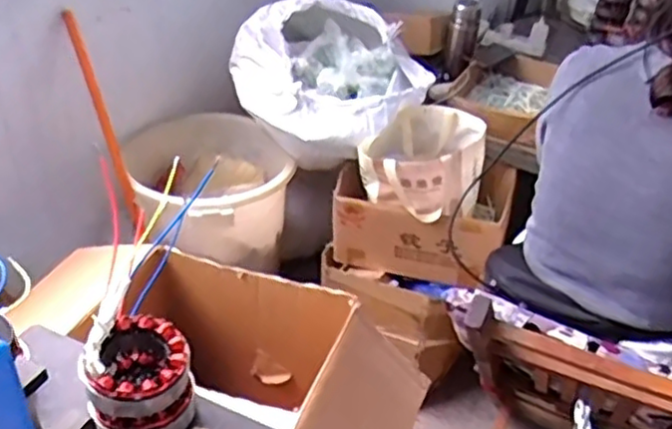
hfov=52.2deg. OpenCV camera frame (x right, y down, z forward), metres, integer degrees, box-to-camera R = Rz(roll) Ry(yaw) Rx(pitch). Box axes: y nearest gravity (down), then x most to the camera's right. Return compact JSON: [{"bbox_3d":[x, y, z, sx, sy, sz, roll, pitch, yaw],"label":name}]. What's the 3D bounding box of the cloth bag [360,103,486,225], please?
[{"bbox_3d":[0.189,-0.111,1.437,0.234,0.155,0.194,-20,40,-30],"label":"cloth bag"}]

